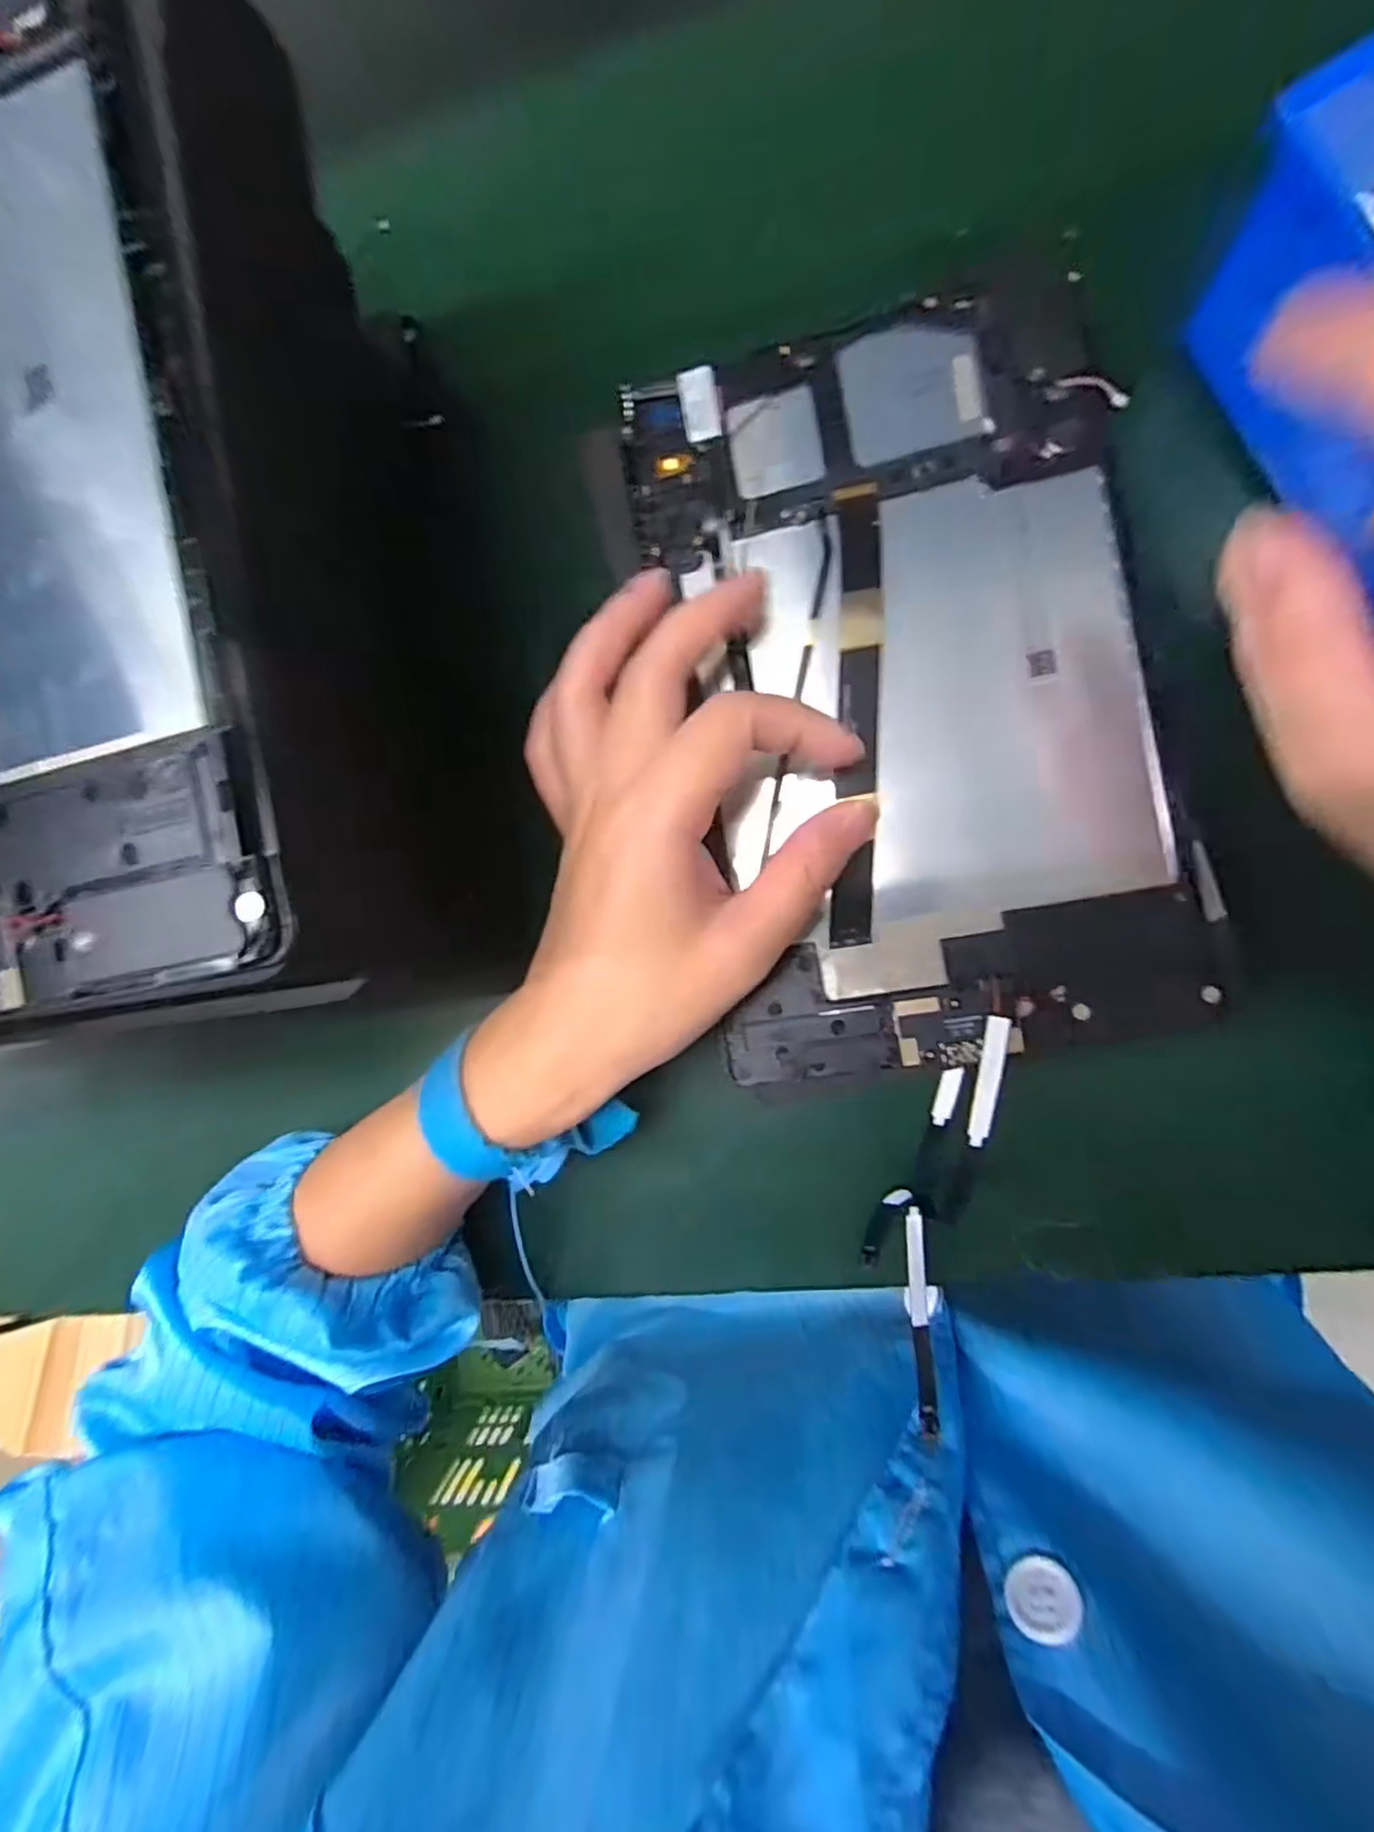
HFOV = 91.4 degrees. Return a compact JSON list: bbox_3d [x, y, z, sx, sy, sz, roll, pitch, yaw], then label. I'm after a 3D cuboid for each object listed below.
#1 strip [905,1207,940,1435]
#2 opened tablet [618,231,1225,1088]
[{"bbox_3d":[0.082,0.140,0.236,0.006,0.004,0.071,-2,78,8],"label":"strip"},{"bbox_3d":[0.070,-0.076,0.215,0.146,0.012,0.240,-11,88,9],"label":"opened tablet"}]

